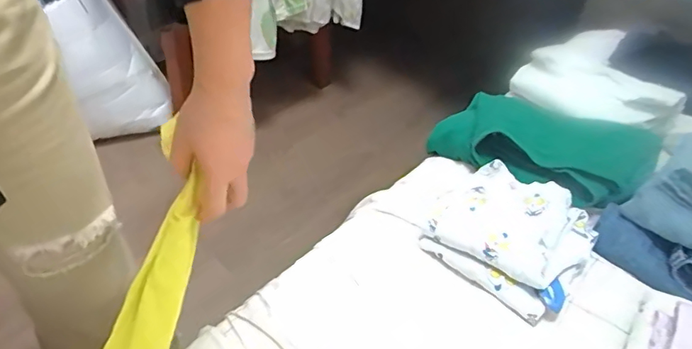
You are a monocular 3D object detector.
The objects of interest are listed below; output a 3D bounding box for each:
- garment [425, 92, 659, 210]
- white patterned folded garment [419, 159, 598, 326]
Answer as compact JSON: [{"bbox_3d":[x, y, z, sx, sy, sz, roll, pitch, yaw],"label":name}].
[{"bbox_3d":[0.283,-0.051,0.727,0.279,0.067,0.201,28,55,21],"label":"garment"},{"bbox_3d":[0.195,0.068,0.596,0.171,0.054,0.162,33,57,24],"label":"white patterned folded garment"}]

